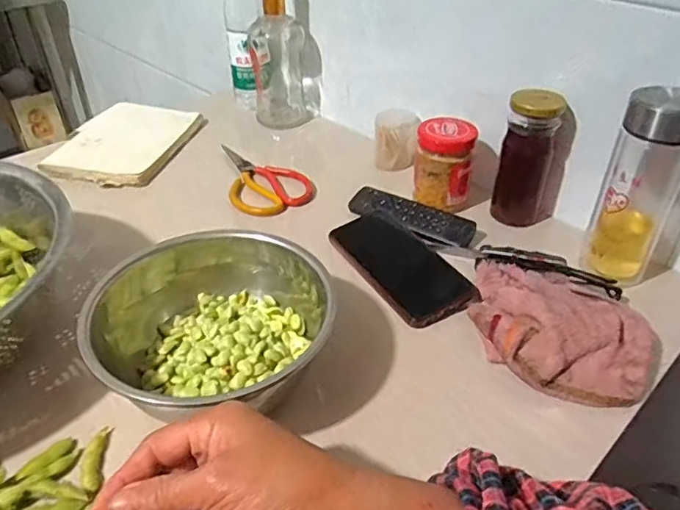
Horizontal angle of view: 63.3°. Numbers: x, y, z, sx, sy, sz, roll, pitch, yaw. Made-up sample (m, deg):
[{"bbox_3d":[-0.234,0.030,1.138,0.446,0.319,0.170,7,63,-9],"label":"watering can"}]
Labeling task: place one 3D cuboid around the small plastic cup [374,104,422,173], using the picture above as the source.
[{"bbox_3d":[0.076,-0.159,0.743,0.058,0.073,0.052,2,38,2],"label":"small plastic cup"}]

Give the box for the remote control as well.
[{"bbox_3d":[0.078,-0.046,0.633,0.151,0.017,0.044,22,43,25],"label":"remote control"}]

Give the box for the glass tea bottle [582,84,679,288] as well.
[{"bbox_3d":[0.287,-0.063,0.527,0.065,0.189,0.063,26,44,29],"label":"glass tea bottle"}]

